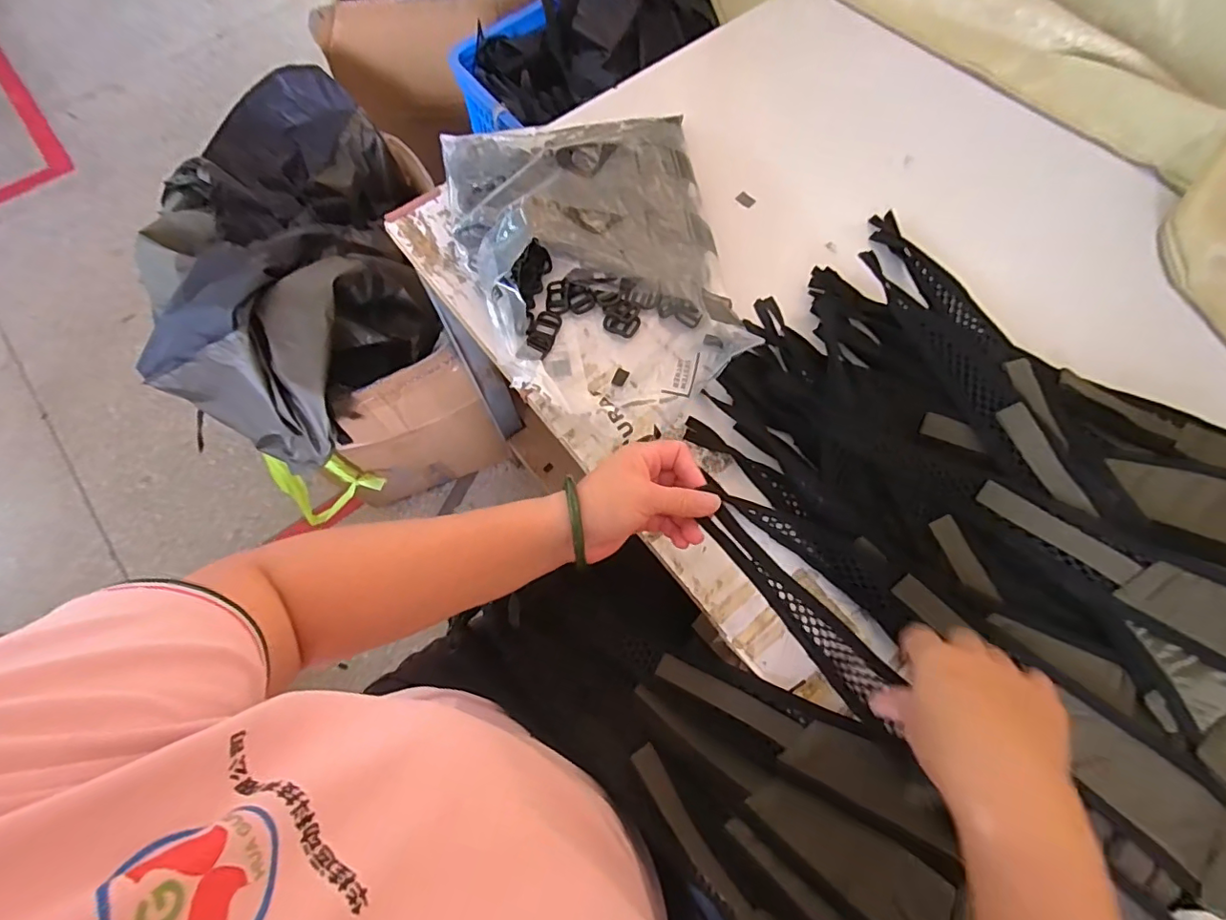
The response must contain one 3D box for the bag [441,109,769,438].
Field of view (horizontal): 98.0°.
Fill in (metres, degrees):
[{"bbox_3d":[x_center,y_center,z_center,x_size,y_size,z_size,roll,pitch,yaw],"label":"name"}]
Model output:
[{"bbox_3d":[-0.035,-0.206,0.537,0.285,0.063,0.382,-10,71,-4],"label":"bag"}]

